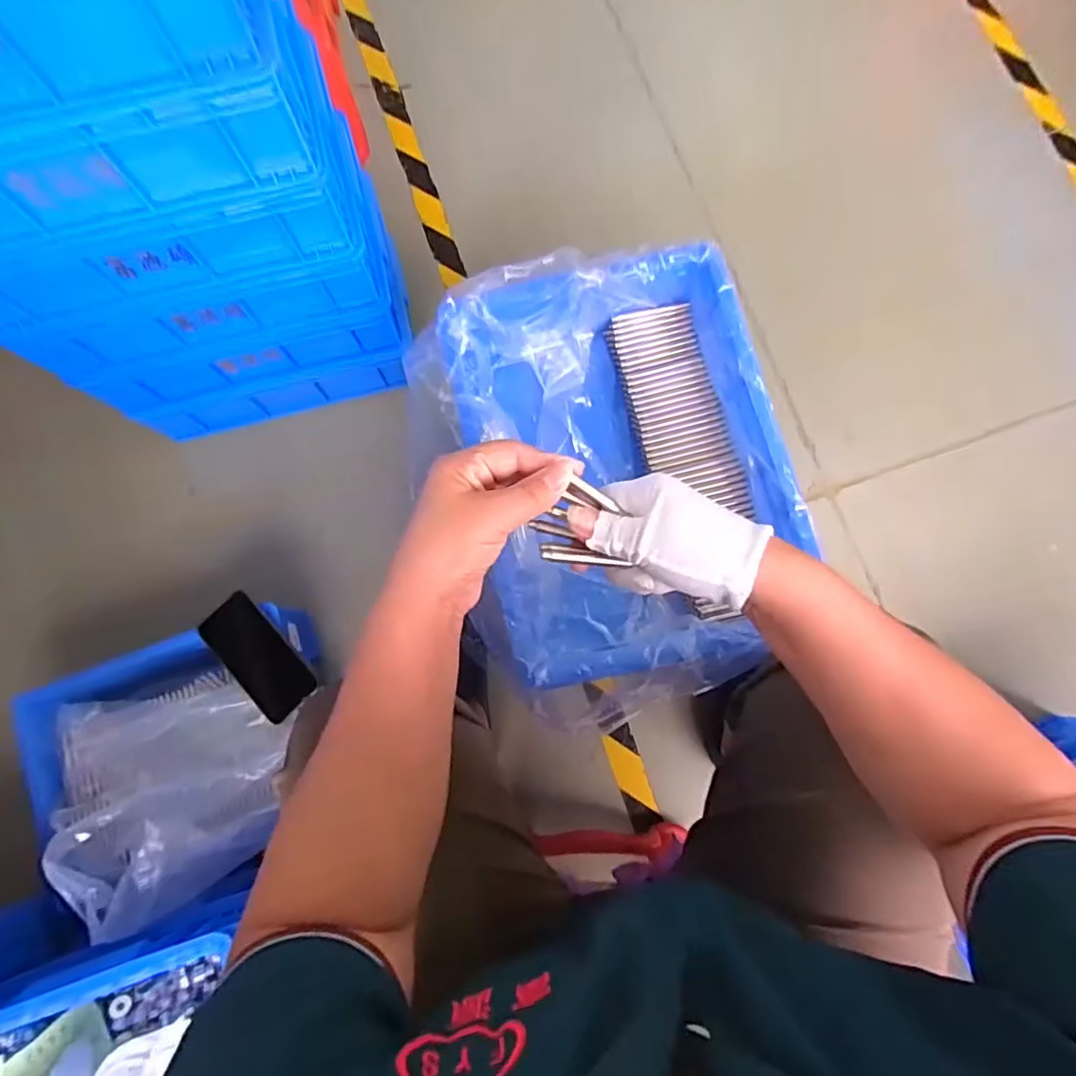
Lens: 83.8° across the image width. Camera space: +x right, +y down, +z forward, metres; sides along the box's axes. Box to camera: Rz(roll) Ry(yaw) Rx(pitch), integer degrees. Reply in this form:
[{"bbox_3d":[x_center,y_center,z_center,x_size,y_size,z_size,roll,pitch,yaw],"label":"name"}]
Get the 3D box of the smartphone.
[{"bbox_3d":[-0.346,0.147,0.742,0.072,0.014,0.155,-39,93,-18],"label":"smartphone"}]

